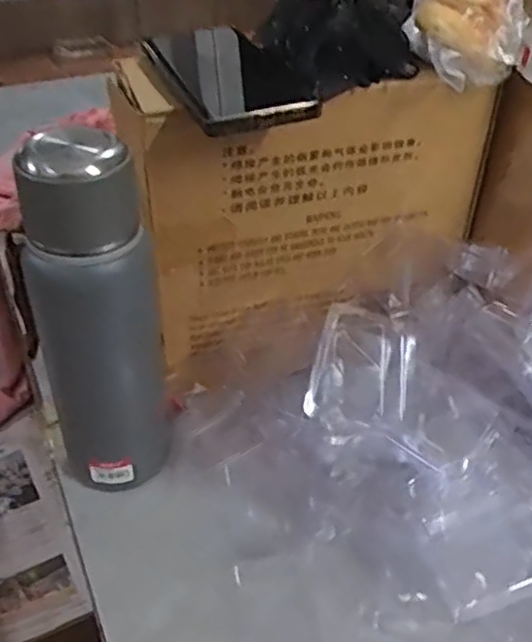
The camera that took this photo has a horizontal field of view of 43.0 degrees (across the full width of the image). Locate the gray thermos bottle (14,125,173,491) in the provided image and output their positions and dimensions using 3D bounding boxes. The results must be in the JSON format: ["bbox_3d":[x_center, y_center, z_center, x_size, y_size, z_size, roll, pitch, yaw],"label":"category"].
[{"bbox_3d":[-0.112,0.009,0.463,0.086,0.272,0.065,-14,42,-19],"label":"gray thermos bottle"}]

